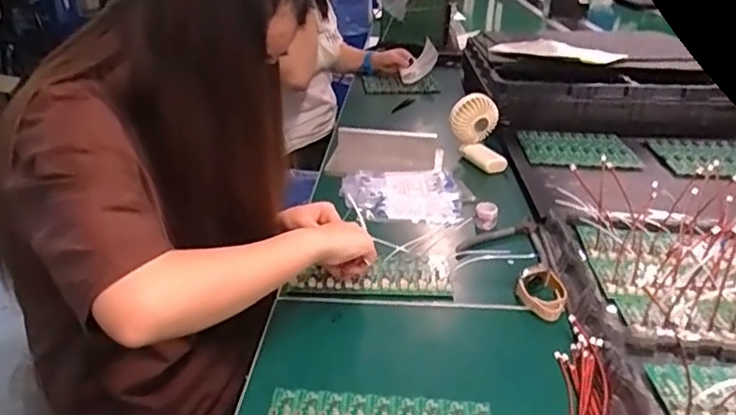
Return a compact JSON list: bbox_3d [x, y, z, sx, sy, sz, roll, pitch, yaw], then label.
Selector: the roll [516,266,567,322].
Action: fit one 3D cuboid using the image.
[{"bbox_3d":[0.198,0.096,0.656,0.054,0.035,0.062,8,27,16],"label":"roll"}]

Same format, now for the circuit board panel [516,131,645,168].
[{"bbox_3d":[0.382,-0.109,1.042,0.196,0.009,0.159,2,26,4],"label":"circuit board panel"}]

